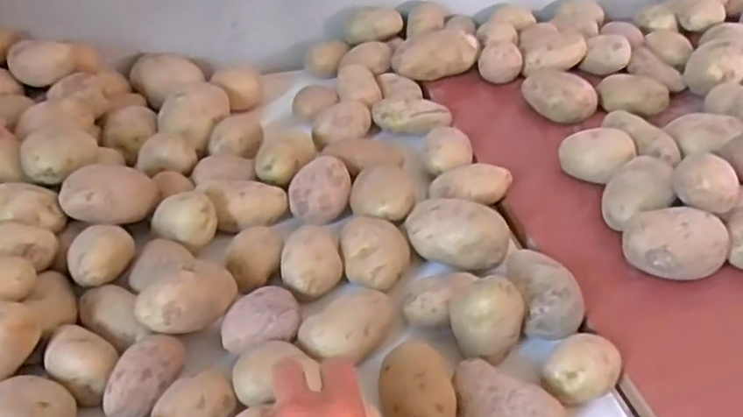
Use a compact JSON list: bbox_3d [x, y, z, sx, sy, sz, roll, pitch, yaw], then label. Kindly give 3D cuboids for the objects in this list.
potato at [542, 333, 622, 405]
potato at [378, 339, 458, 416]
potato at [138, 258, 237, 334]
[{"bbox_3d":[0.154,0.119,0.494,0.054,0.032,0.044,-19,48,-21],"label":"potato"},{"bbox_3d":[0.032,0.128,0.476,0.049,0.032,0.069,-5,45,-8],"label":"potato"},{"bbox_3d":[-0.136,0.065,0.506,0.075,0.045,0.039,-27,51,-27],"label":"potato"}]

